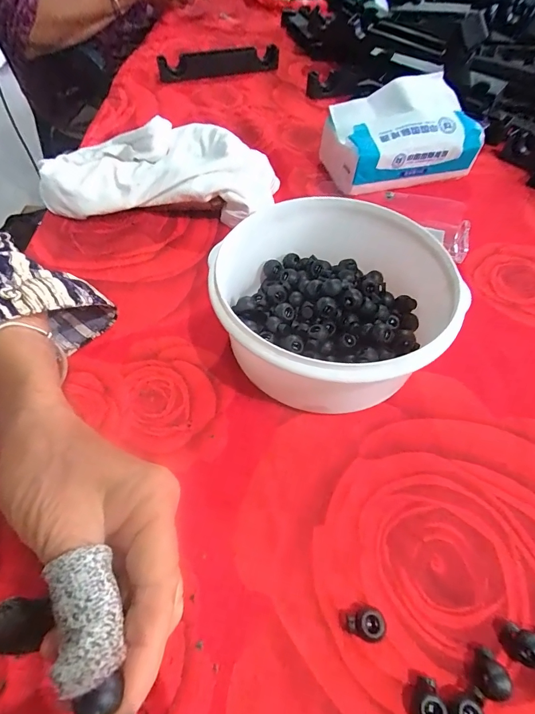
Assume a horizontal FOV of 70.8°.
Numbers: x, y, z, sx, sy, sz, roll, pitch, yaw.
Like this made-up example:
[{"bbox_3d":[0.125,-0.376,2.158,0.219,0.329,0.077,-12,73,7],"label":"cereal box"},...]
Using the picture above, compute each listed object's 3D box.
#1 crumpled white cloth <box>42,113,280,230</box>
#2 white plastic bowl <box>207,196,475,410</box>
[{"bbox_3d":[-0.109,-0.190,0.394,0.232,0.056,0.111,4,55,2],"label":"crumpled white cloth"},{"bbox_3d":[0.045,-0.033,0.274,0.154,0.077,0.154,1,54,-1],"label":"white plastic bowl"}]

